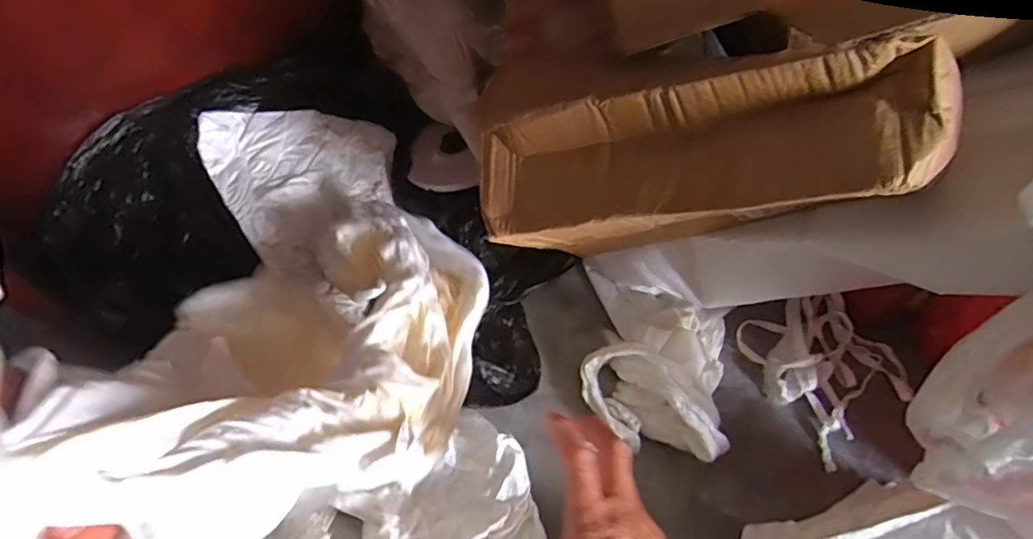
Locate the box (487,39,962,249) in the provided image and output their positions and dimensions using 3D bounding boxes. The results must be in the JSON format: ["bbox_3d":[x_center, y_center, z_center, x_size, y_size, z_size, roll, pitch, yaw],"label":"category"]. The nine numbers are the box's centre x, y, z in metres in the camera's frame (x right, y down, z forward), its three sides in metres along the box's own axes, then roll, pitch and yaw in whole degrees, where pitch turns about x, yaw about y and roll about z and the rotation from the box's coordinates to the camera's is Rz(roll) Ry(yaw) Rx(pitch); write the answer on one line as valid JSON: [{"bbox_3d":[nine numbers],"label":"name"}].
[{"bbox_3d":[0.107,-0.085,0.418,0.341,0.073,0.087,-6,53,34],"label":"box"}]

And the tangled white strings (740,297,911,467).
[{"bbox_3d":[0.382,0.110,0.692,0.174,0.034,0.182,-27,64,-16],"label":"tangled white strings"}]

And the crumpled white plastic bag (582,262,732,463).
[{"bbox_3d":[0.157,0.098,0.669,0.177,0.079,0.212,15,60,7],"label":"crumpled white plastic bag"}]

